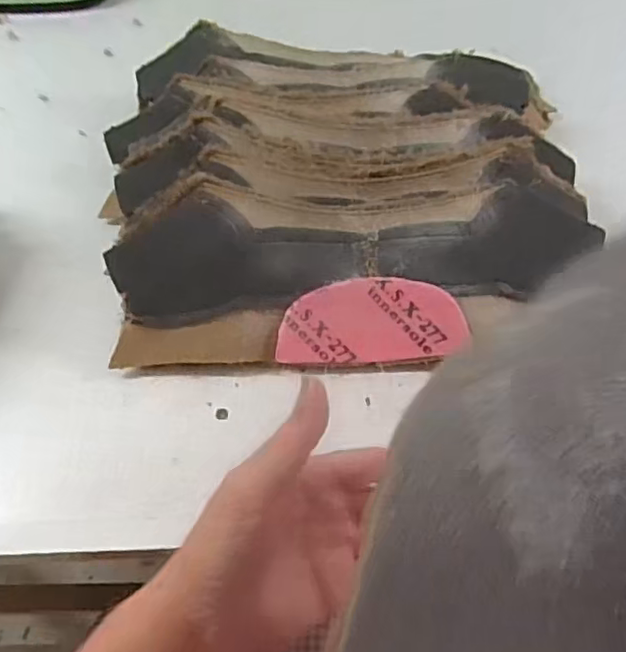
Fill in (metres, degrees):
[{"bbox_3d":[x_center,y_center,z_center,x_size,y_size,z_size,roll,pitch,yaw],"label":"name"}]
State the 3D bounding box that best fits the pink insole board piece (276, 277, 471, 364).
[{"bbox_3d":[0.043,-0.004,0.435,0.132,0.004,0.059,-2,92,-3],"label":"pink insole board piece"}]

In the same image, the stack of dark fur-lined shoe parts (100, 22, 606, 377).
[{"bbox_3d":[0.024,-0.124,0.504,0.375,0.089,0.326,-1,54,-3],"label":"stack of dark fur-lined shoe parts"}]

